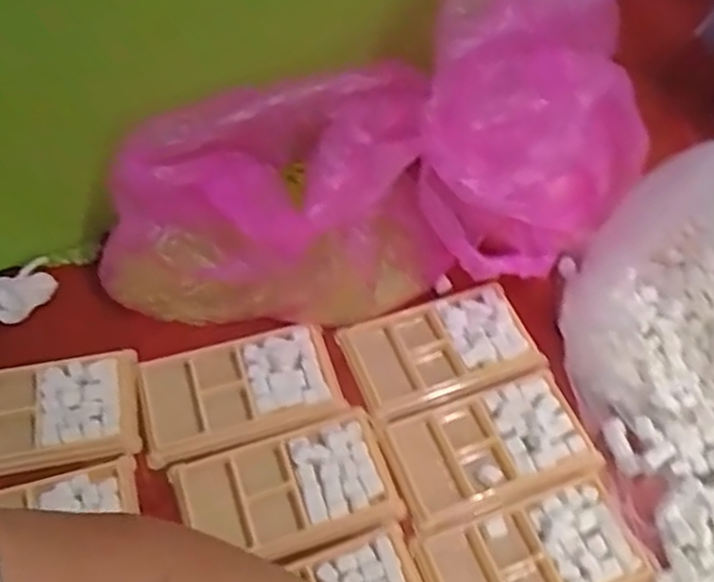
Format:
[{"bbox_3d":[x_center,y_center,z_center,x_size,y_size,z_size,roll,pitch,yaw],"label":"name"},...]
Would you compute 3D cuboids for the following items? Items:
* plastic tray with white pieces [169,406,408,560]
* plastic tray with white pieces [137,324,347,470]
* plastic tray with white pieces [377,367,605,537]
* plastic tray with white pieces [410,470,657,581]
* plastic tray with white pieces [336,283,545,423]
[{"bbox_3d":[-0.045,0.131,0.493,0.136,0.017,0.080,-16,56,-13],"label":"plastic tray with white pieces"},{"bbox_3d":[-0.083,0.071,0.533,0.137,0.013,0.079,-13,55,-11],"label":"plastic tray with white pieces"},{"bbox_3d":[0.092,0.108,0.515,0.135,0.023,0.082,-16,56,-13],"label":"plastic tray with white pieces"},{"bbox_3d":[0.110,0.173,0.472,0.129,0.027,0.078,-16,56,-13],"label":"plastic tray with white pieces"},{"bbox_3d":[0.062,0.046,0.560,0.132,0.023,0.080,-16,56,-13],"label":"plastic tray with white pieces"}]

